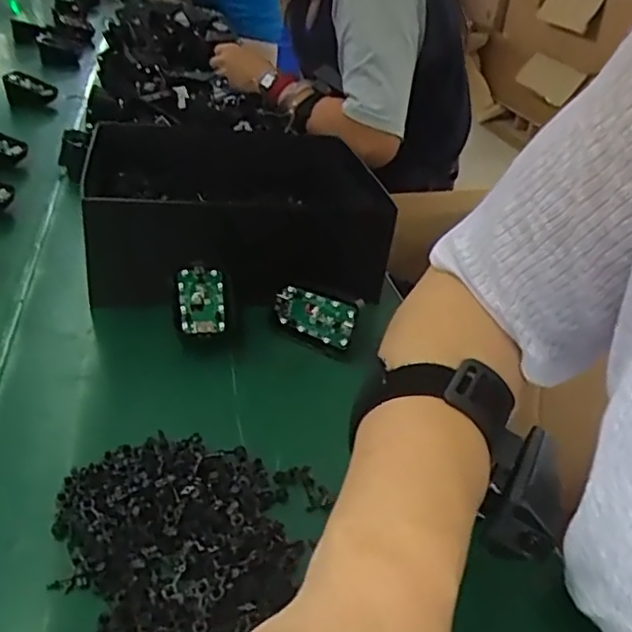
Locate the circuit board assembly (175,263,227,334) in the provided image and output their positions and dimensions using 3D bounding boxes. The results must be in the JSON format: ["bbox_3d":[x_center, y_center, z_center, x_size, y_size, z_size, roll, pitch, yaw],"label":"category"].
[{"bbox_3d":[-0.083,-0.012,0.463,0.034,0.008,0.067,-2,49,-12],"label":"circuit board assembly"}]

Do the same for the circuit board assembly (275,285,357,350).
[{"bbox_3d":[0.000,0.000,0.471,0.061,0.033,0.010,18,32,22],"label":"circuit board assembly"}]

